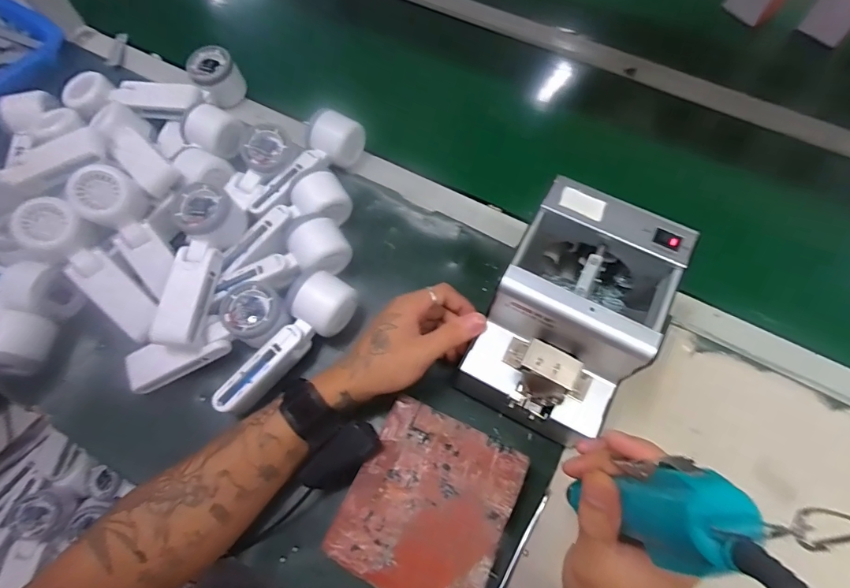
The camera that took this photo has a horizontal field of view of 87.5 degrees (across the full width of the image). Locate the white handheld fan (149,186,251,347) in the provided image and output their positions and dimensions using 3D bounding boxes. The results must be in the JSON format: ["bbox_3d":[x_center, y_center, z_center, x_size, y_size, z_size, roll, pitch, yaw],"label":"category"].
[{"bbox_3d":[-0.226,-0.033,0.441,0.062,0.044,0.163,0,65,1],"label":"white handheld fan"}]

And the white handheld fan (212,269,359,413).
[{"bbox_3d":[-0.138,0.050,0.442,0.054,0.044,0.165,32,69,15],"label":"white handheld fan"}]

